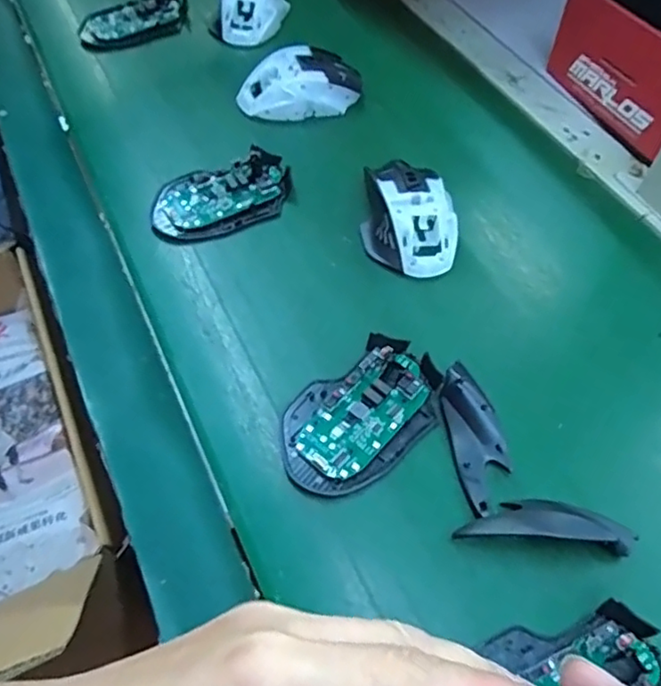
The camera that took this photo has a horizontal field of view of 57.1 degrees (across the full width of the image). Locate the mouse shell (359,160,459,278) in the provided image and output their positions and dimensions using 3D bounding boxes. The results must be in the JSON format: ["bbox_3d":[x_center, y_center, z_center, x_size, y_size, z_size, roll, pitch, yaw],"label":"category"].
[{"bbox_3d":[0.062,-0.102,0.472,0.072,0.037,0.108,0,55,-4],"label":"mouse shell"}]

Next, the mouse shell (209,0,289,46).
[{"bbox_3d":[-0.085,-0.344,0.627,0.067,0.039,0.076,13,55,5],"label":"mouse shell"}]

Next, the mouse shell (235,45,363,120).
[{"bbox_3d":[-0.026,-0.240,0.560,0.116,0.035,0.060,-11,57,-11],"label":"mouse shell"}]

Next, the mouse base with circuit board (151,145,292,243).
[{"bbox_3d":[-0.086,-0.117,0.484,0.113,0.021,0.064,-16,58,-15],"label":"mouse base with circuit board"}]

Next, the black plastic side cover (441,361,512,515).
[{"bbox_3d":[0.091,0.057,0.372,0.033,0.015,0.092,-4,55,-6],"label":"black plastic side cover"}]

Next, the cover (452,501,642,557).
[{"bbox_3d":[0.122,0.101,0.343,0.100,0.015,0.030,5,55,0],"label":"cover"}]

